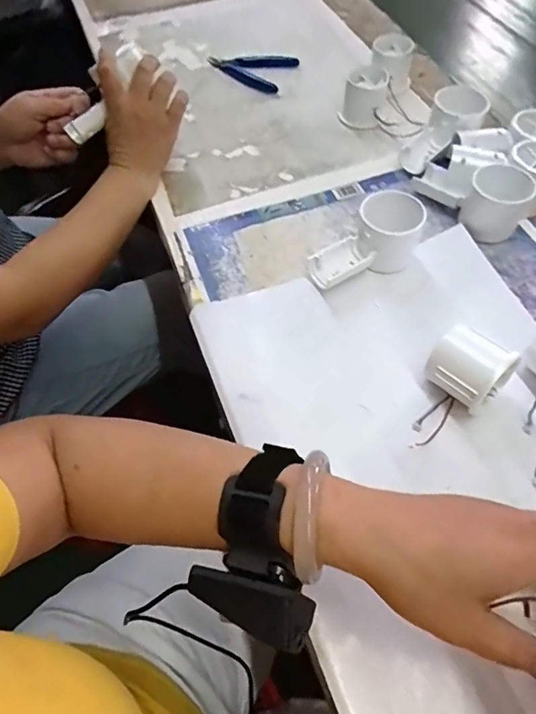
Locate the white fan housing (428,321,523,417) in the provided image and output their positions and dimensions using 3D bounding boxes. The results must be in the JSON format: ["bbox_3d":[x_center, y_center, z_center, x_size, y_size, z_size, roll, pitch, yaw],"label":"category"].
[{"bbox_3d":[0.158,0.009,0.377,0.055,0.055,0.054,-39,66,-20],"label":"white fan housing"}]

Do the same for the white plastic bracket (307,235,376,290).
[{"bbox_3d":[0.069,-0.087,0.455,0.056,0.024,0.037,-33,64,-17],"label":"white plastic bracket"}]

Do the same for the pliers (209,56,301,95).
[{"bbox_3d":[-0.026,-0.408,0.670,0.120,0.011,0.074,24,63,15],"label":"pliers"}]

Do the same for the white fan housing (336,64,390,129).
[{"bbox_3d":[0.121,-0.321,0.590,0.049,0.043,0.067,18,61,12],"label":"white fan housing"}]

